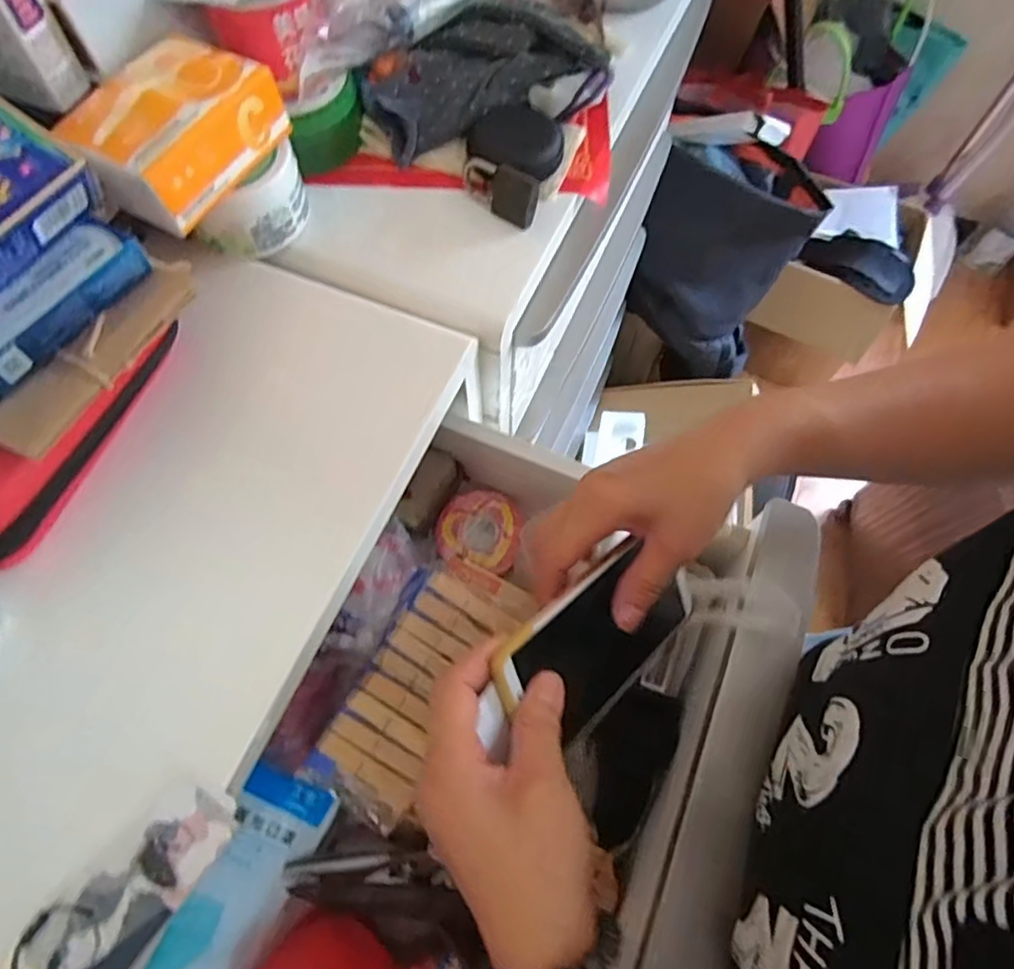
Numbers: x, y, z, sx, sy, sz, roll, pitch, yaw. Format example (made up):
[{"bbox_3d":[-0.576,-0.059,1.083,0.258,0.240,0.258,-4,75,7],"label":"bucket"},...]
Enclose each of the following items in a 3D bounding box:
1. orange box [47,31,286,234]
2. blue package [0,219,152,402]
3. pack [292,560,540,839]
[{"bbox_3d":[-0.218,-0.233,0.398,0.086,0.050,0.122,26,68,11],"label":"orange box"},{"bbox_3d":[-0.271,-0.097,0.349,0.042,0.030,0.136,28,69,12],"label":"blue package"},{"bbox_3d":[-0.058,0.130,0.414,0.077,0.037,0.177,30,69,13],"label":"pack"}]

